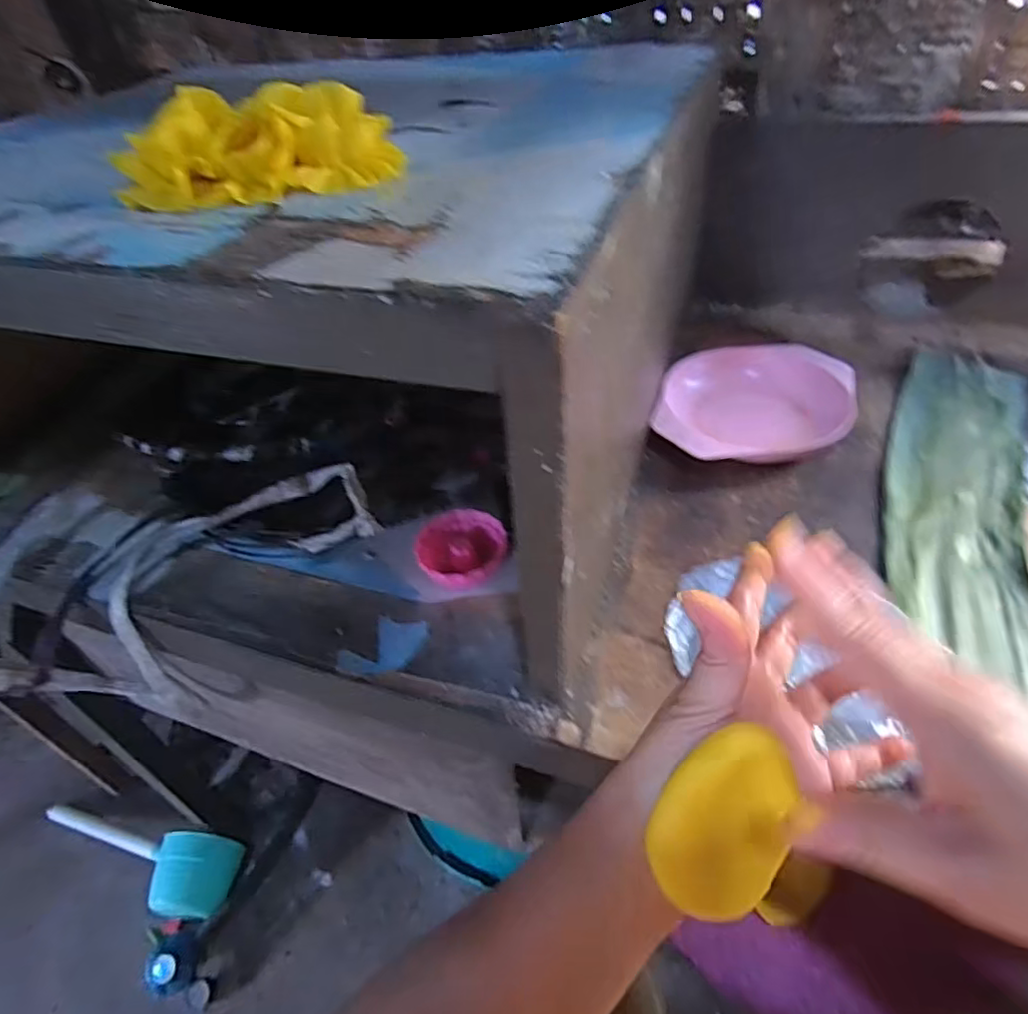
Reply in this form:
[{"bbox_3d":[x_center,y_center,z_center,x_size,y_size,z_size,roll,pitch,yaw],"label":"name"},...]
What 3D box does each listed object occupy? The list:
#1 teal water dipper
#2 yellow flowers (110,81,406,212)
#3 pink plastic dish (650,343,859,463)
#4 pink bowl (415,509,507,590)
[{"bbox_3d":[-0.618,0.555,0.972,0.382,0.119,0.121,5,44,11],"label":"teal water dipper"},{"bbox_3d":[-0.128,-0.185,0.313,0.136,0.035,0.084,-5,43,1],"label":"yellow flowers"},{"bbox_3d":[0.198,-0.085,0.519,0.166,0.032,0.133,-7,43,-1],"label":"pink plastic dish"},{"bbox_3d":[-0.036,0.030,0.430,0.059,0.023,0.073,-5,43,1],"label":"pink bowl"}]

